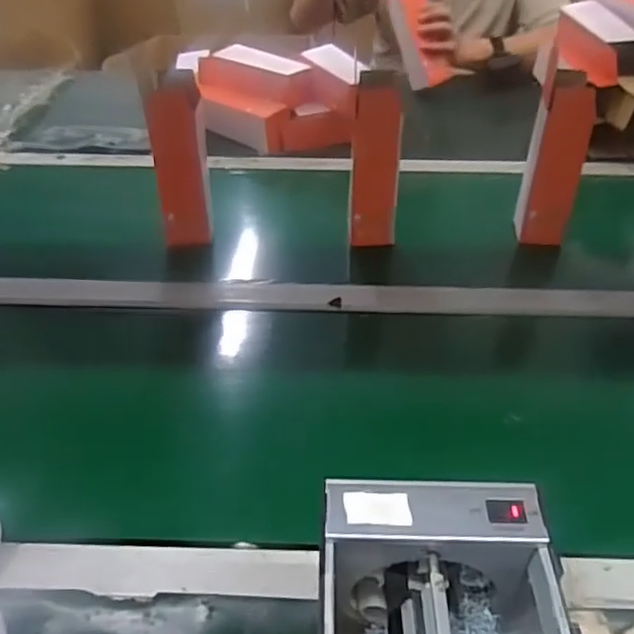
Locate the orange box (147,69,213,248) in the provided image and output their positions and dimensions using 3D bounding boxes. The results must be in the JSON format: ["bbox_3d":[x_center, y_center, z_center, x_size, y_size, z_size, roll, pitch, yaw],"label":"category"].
[{"bbox_3d":[-0.164,-0.190,0.815,0.059,0.192,0.075,-6,39,-7],"label":"orange box"}]

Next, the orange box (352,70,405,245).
[{"bbox_3d":[0.071,-0.178,0.816,0.056,0.178,0.068,4,39,4],"label":"orange box"}]

